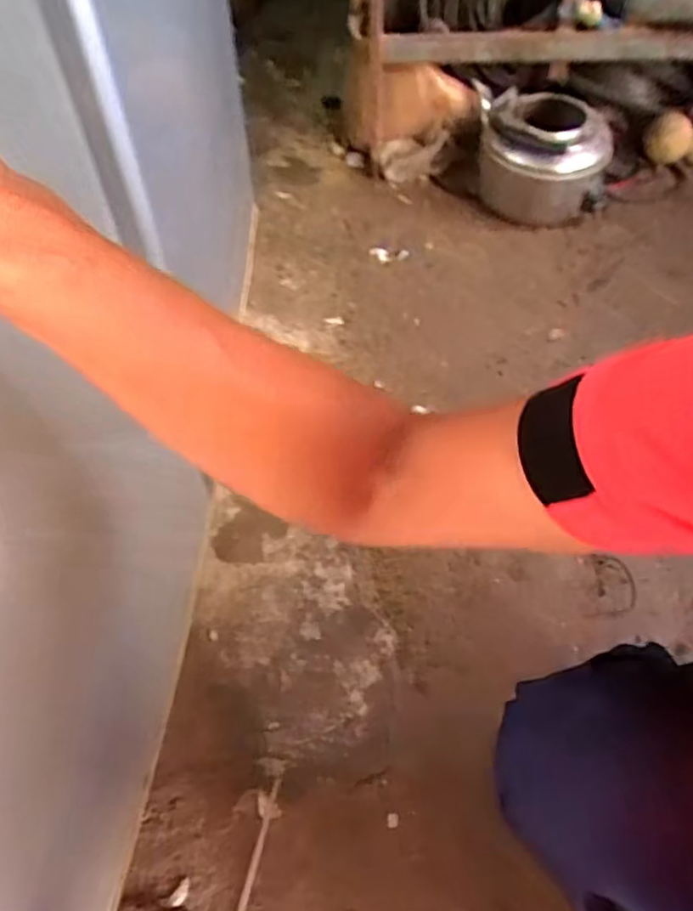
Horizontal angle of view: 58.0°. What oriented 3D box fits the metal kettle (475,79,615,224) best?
[{"bbox_3d":[0.363,-0.577,1.205,0.257,0.181,0.203,12,52,10],"label":"metal kettle"}]

